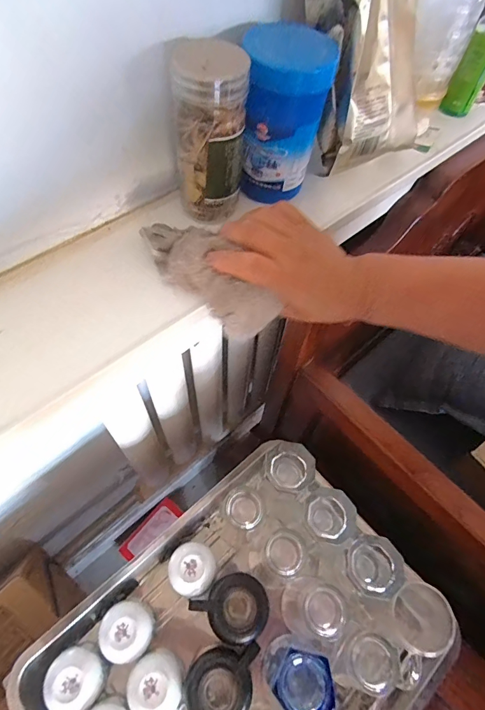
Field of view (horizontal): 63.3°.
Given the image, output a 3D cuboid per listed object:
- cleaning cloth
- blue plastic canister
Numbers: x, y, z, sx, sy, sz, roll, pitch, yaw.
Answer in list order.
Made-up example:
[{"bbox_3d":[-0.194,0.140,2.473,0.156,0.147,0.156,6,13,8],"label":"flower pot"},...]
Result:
[{"bbox_3d":[-0.030,-0.072,0.342,0.134,0.043,0.054,42,63,2],"label":"cleaning cloth"},{"bbox_3d":[0.037,-0.212,0.358,0.068,0.128,0.065,11,58,3],"label":"blue plastic canister"}]

